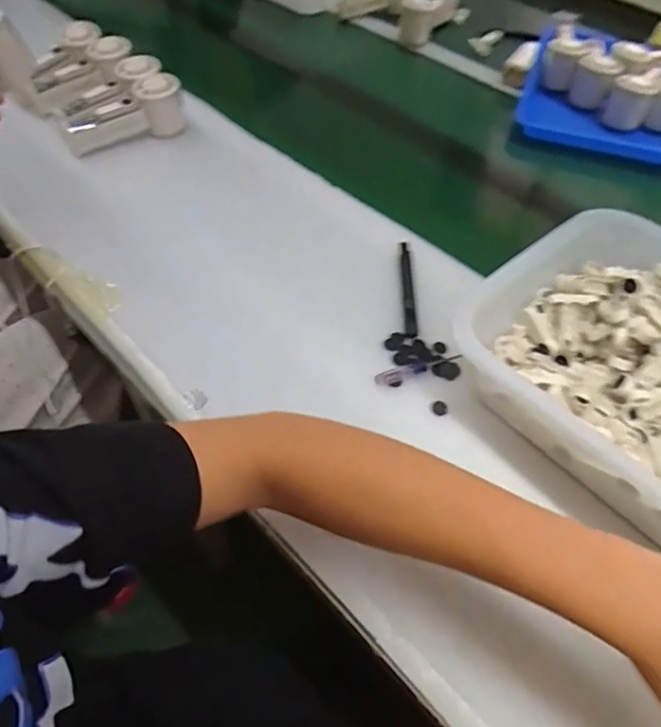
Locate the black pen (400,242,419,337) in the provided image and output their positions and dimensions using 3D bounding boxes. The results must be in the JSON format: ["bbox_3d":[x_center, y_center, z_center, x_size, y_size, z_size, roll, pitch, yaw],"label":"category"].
[{"bbox_3d":[0.081,-0.083,0.550,0.012,0.014,0.137,2,52,-1],"label":"black pen"}]

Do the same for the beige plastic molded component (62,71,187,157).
[{"bbox_3d":[-0.261,-0.320,0.690,0.148,0.079,0.059,-23,55,2],"label":"beige plastic molded component"}]

